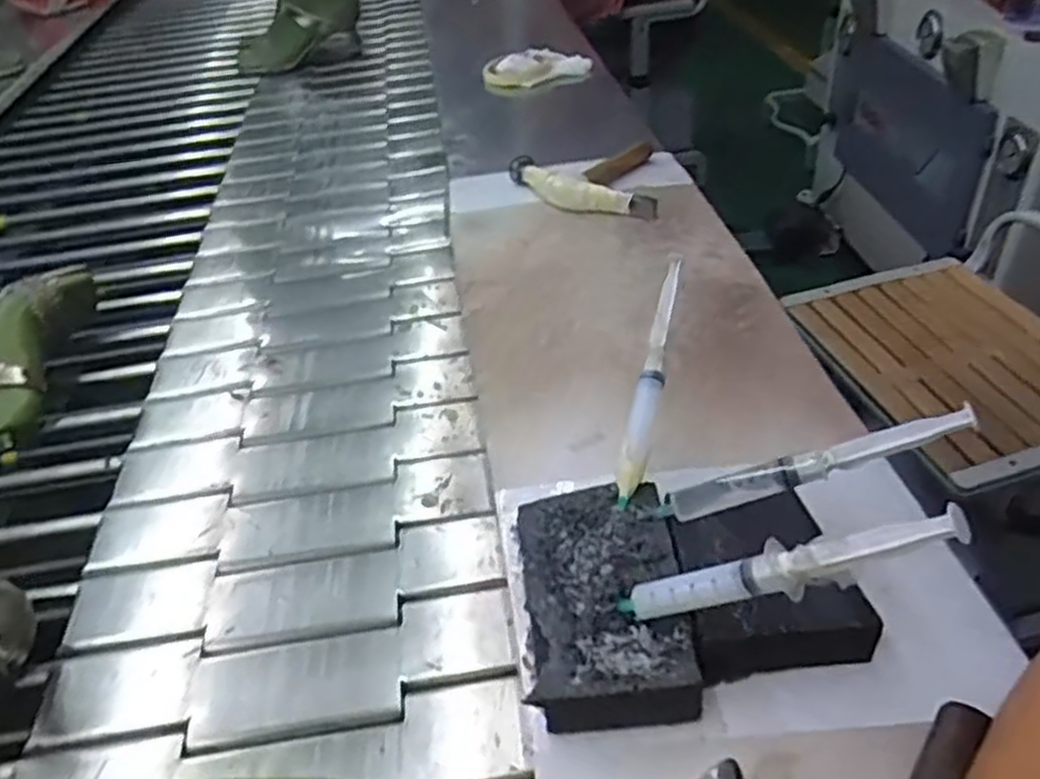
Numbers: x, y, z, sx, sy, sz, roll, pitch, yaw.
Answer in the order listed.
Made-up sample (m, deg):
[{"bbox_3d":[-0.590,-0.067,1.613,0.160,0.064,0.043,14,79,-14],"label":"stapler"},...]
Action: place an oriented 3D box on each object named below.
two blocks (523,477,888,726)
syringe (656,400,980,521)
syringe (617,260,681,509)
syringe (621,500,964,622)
[{"bbox_3d":[0.084,0.103,0.420,0.169,0.035,0.128,-9,40,-4],"label":"two blocks"},{"bbox_3d":[0.150,0.038,0.413,0.159,0.014,0.017,-21,36,19],"label":"syringe"},{"bbox_3d":[0.080,-0.010,0.479,0.014,0.018,0.165,9,66,17],"label":"syringe"},{"bbox_3d":[0.111,0.081,0.348,0.163,0.021,0.015,-27,26,38],"label":"syringe"}]

